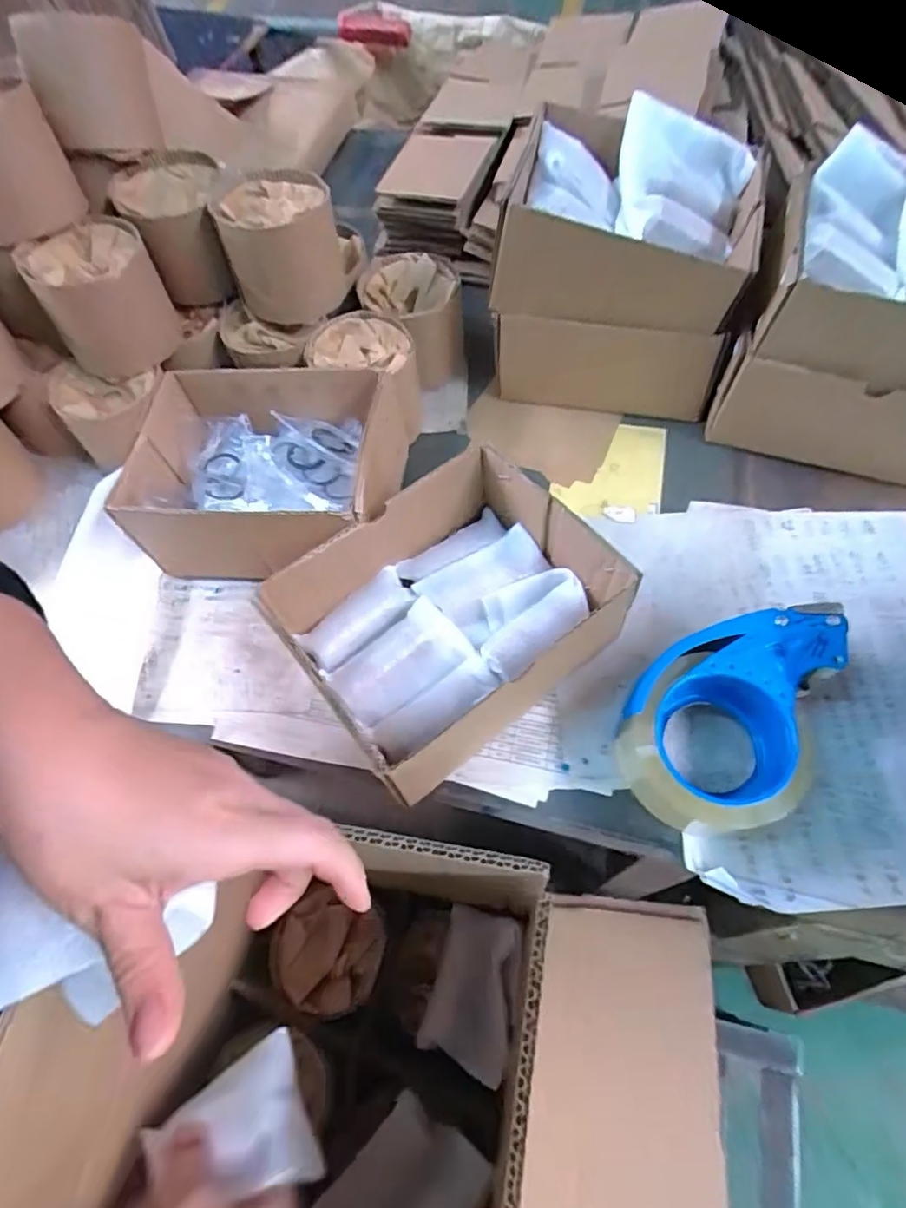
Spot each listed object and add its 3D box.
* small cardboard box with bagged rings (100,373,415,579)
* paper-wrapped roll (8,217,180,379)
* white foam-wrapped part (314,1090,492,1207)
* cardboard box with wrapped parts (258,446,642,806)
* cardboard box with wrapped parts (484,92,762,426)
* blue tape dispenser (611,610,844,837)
[{"bbox_3d":[-0.149,-0.099,0.502,0.193,0.097,0.151,2,60,6],"label":"small cardboard box with bagged rings"},{"bbox_3d":[-0.287,-0.250,0.519,0.094,0.088,0.084,-25,62,-10],"label":"paper-wrapped roll"},{"bbox_3d":[-0.031,0.376,0.393,0.076,0.019,0.098,39,70,22],"label":"white foam-wrapped part"},{"bbox_3d":[-0.001,0.013,0.429,0.200,0.088,0.158,-36,63,-15],"label":"cardboard box with wrapped parts"},{"bbox_3d":[0.147,-0.280,0.536,0.181,0.174,0.159,16,62,13],"label":"cardboard box with wrapped parts"},{"bbox_3d":[0.174,0.066,0.400,0.106,0.063,0.155,26,65,18],"label":"blue tape dispenser"}]

